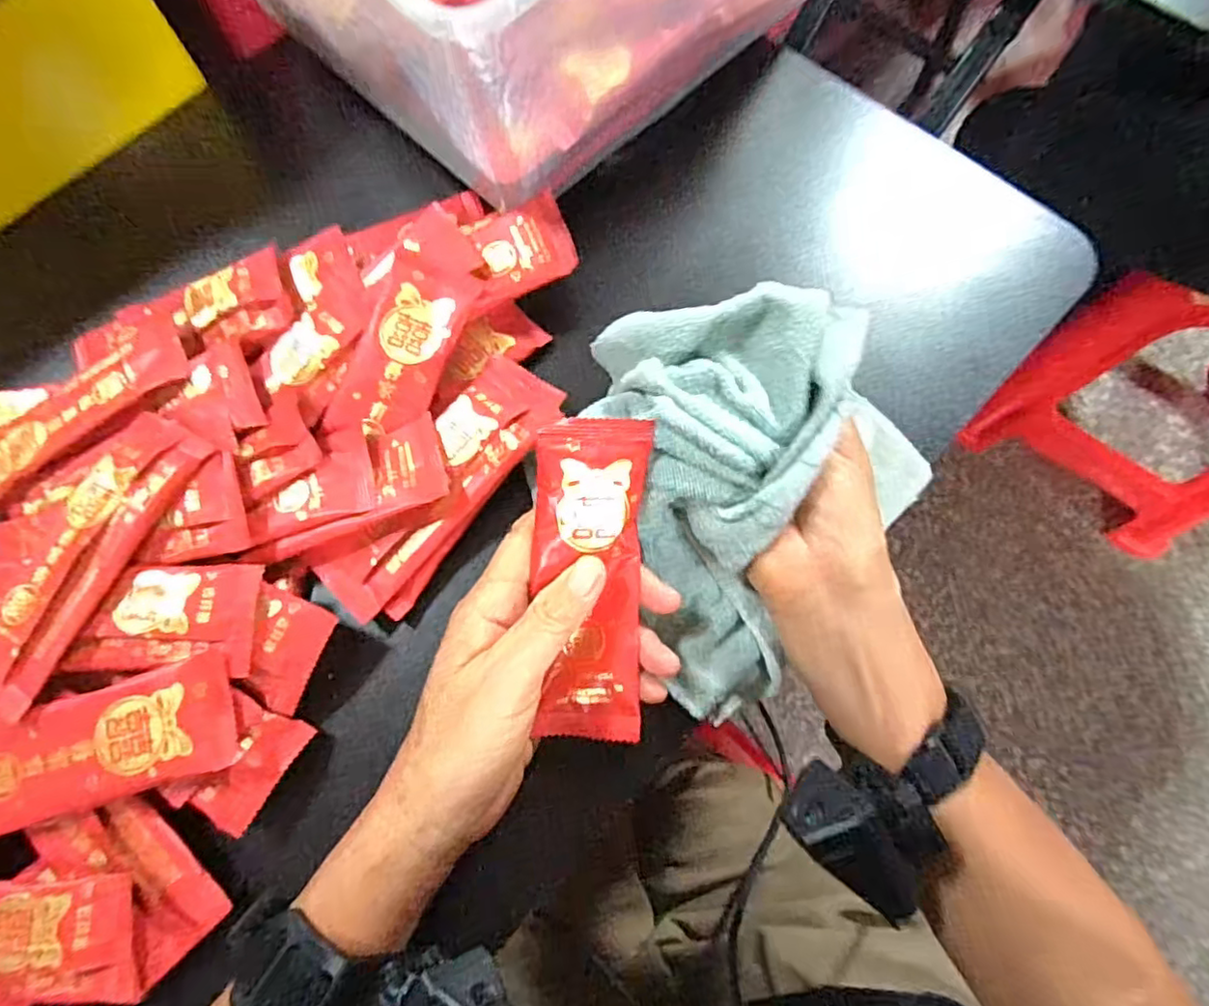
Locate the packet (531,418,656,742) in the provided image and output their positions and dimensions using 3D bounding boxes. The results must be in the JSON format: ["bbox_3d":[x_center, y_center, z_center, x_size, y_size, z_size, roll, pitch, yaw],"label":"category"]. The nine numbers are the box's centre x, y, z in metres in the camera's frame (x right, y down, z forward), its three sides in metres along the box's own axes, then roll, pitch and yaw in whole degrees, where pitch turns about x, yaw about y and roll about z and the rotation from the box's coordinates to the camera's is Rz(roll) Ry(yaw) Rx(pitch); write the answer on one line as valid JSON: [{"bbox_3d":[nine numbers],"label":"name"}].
[{"bbox_3d":[-0.005,0.033,0.267,0.046,0.018,0.133,0,98,1],"label":"packet"}]

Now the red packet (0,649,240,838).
[{"bbox_3d":[-0.234,0.109,0.268,0.155,0.011,0.048,-18,83,0],"label":"red packet"}]

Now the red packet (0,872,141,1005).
[{"bbox_3d":[-0.255,0.177,0.259,0.131,0.010,0.047,-1,88,5],"label":"red packet"}]

